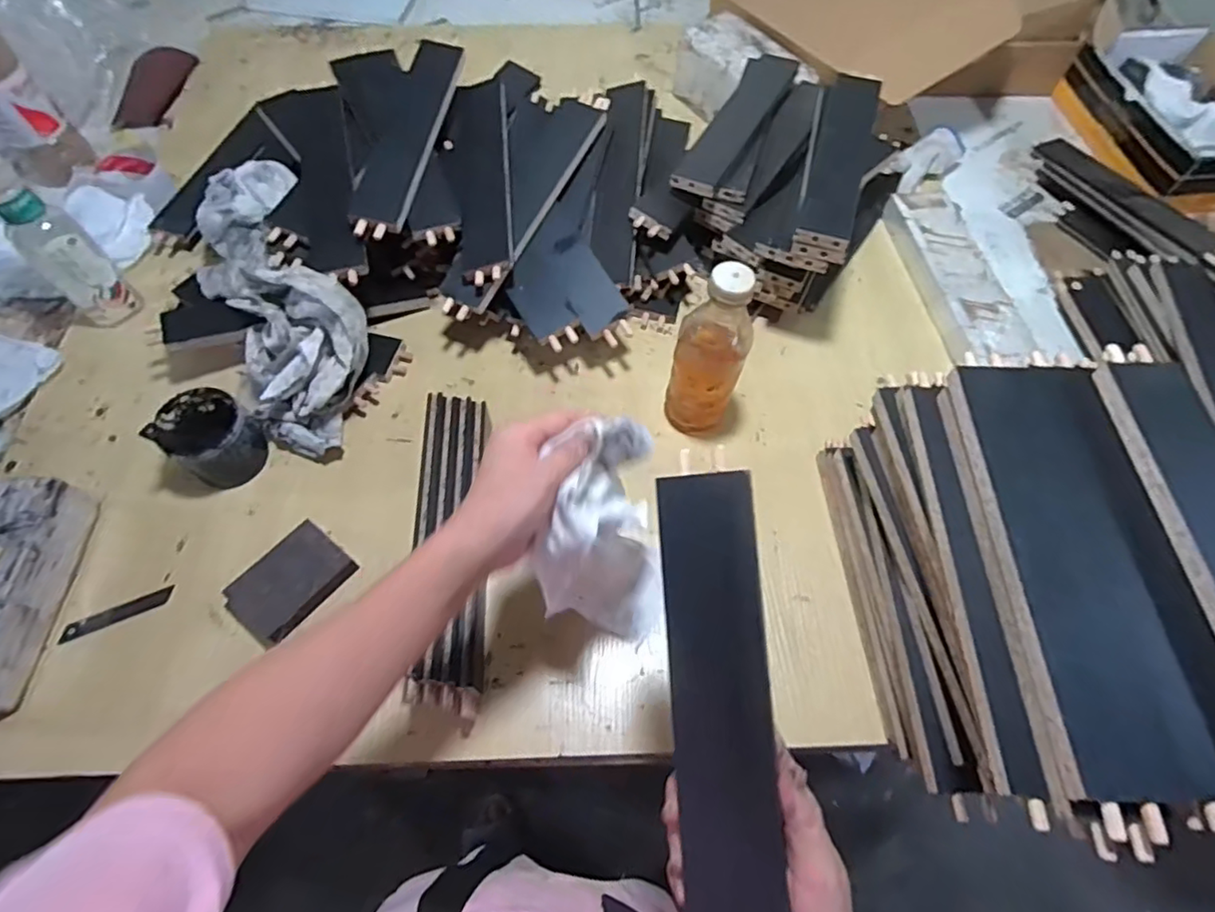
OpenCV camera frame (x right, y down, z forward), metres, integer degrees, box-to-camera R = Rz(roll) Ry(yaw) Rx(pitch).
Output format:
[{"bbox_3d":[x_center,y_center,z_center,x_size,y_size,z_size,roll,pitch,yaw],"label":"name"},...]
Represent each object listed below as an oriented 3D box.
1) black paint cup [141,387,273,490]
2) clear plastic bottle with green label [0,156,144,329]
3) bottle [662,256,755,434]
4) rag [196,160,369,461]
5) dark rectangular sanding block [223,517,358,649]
[{"bbox_3d":[-0.400,-0.022,0.629,0.073,0.083,0.078,0,62,0],"label":"black paint cup"},{"bbox_3d":[-0.587,-0.224,0.657,0.059,0.182,0.048,-38,68,-18],"label":"clear plastic bottle with green label"},{"bbox_3d":[0.100,-0.093,0.620,0.072,0.210,0.063,18,63,9],"label":"bottle"},{"bbox_3d":[-0.376,-0.191,0.701,0.145,0.100,0.403,-27,65,-14],"label":"rag"},{"bbox_3d":[-0.300,0.118,0.584,0.070,0.020,0.104,39,68,19],"label":"dark rectangular sanding block"}]

